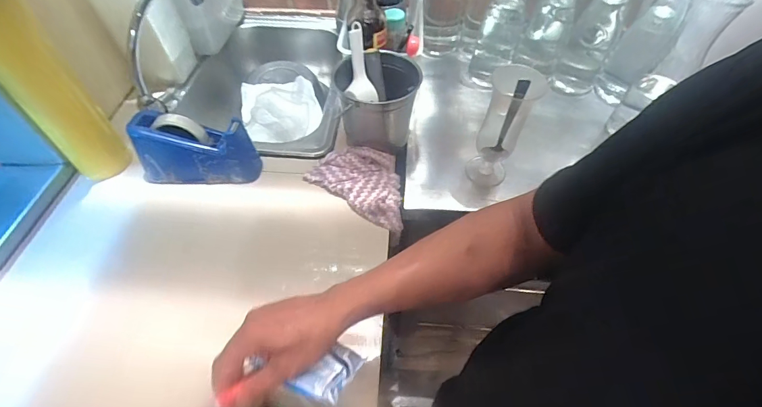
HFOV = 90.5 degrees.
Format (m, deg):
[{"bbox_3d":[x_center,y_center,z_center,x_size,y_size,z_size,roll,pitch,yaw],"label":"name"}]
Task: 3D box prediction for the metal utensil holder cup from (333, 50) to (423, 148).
[{"bbox_3d":[-0.004,-0.185,0.711,0.139,0.156,0.151,0,52,0],"label":"metal utensil holder cup"}]

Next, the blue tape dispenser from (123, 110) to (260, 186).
[{"bbox_3d":[-0.320,-0.097,0.661,0.195,0.100,0.082,-1,52,0],"label":"blue tape dispenser"}]

